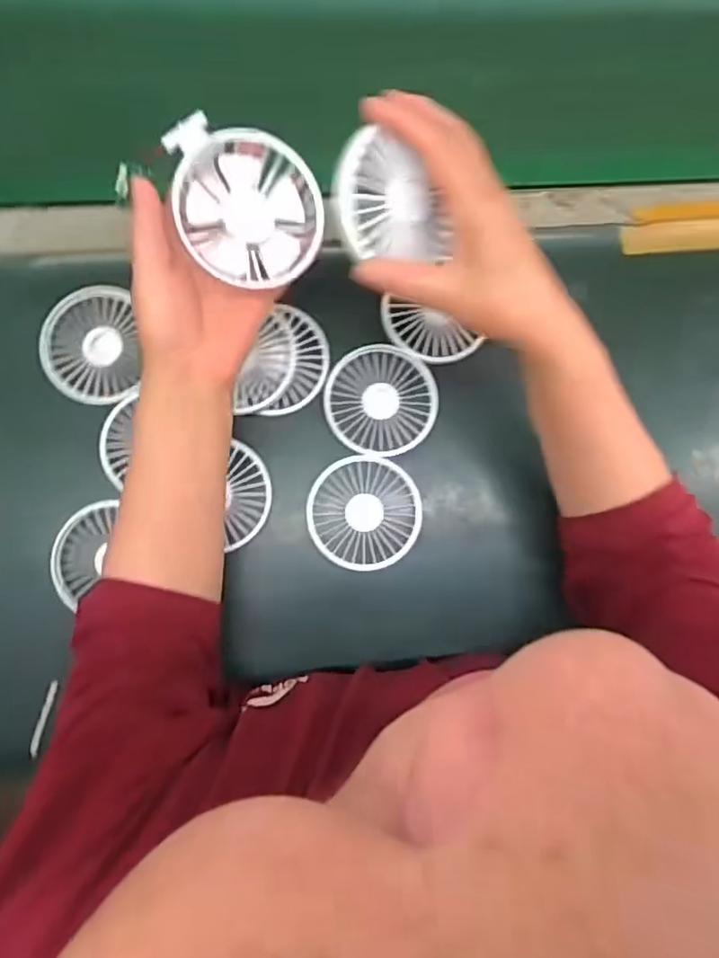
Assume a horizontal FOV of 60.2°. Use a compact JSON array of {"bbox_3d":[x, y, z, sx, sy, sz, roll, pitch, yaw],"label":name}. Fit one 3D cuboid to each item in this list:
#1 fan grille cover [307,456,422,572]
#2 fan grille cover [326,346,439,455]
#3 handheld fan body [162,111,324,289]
[{"bbox_3d":[0.004,0.027,0.491,0.086,0.005,0.087,-19,85,-5],"label":"fan grille cover"},{"bbox_3d":[0.018,-0.064,0.498,0.087,0.004,0.087,34,83,1],"label":"fan grille cover"},{"bbox_3d":[-0.072,-0.172,0.394,0.091,0.030,0.086,6,100,-18],"label":"handheld fan body"}]

